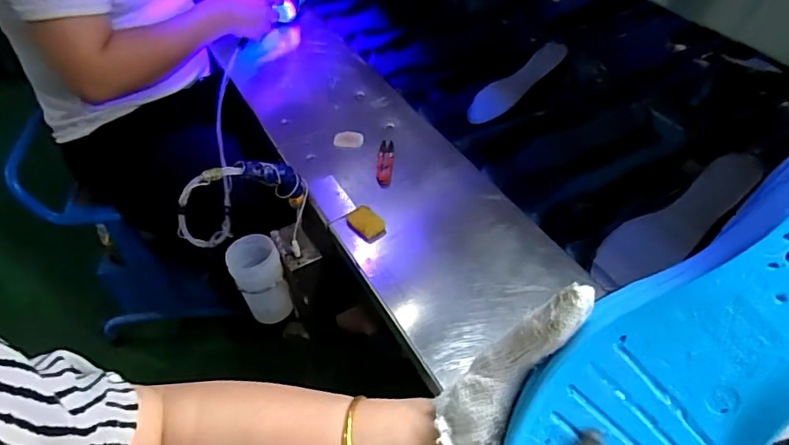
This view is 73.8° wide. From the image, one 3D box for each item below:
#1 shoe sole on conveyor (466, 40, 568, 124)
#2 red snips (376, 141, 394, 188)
[{"bbox_3d":[0.221,-0.253,0.947,0.220,0.028,0.050,-38,53,-3],"label":"shoe sole on conveyor"},{"bbox_3d":[-0.014,-0.090,0.797,0.023,0.016,0.094,1,47,5],"label":"red snips"}]

